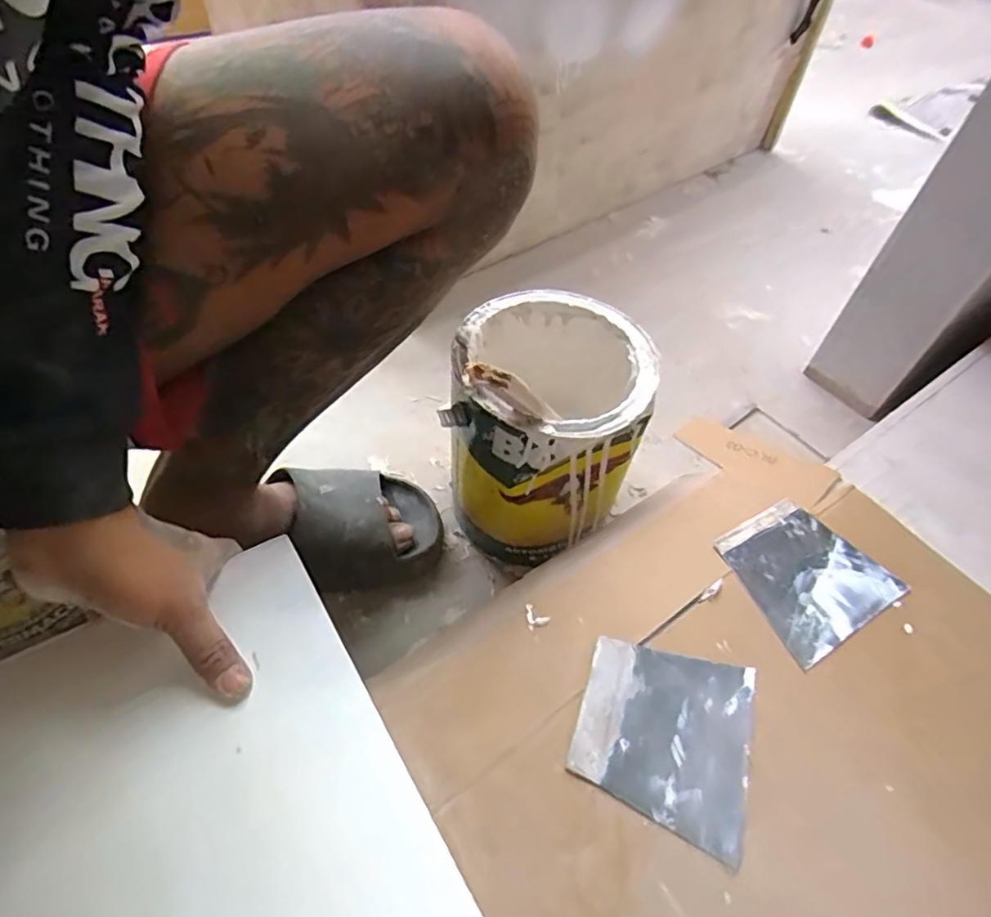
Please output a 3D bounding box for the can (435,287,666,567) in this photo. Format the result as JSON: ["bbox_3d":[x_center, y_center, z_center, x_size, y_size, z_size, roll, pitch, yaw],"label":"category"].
[{"bbox_3d":[0.041,-0.015,0.551,0.159,0.202,0.158,2,52,-3],"label":"can"}]

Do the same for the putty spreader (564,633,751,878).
[{"bbox_3d":[0.100,0.162,0.361,0.099,0.006,0.102,18,53,9],"label":"putty spreader"}]

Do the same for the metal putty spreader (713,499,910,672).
[{"bbox_3d":[0.217,0.080,0.429,0.098,0.007,0.097,-25,58,-22],"label":"metal putty spreader"}]

